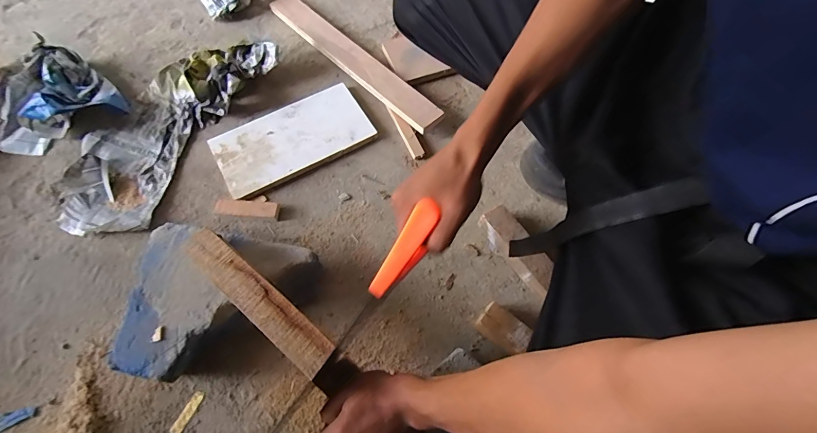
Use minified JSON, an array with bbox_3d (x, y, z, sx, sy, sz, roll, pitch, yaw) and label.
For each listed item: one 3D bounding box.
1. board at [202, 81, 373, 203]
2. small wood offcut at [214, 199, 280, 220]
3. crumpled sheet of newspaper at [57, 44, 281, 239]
[{"bbox_3d":[-0.208,-0.141,0.693,0.268,0.021,0.138,-28,71,-14],"label":"board"},{"bbox_3d":[-0.265,-0.012,0.628,0.103,0.019,0.030,5,67,-1],"label":"small wood offcut"},{"bbox_3d":[-0.434,-0.164,0.667,0.198,0.058,0.437,27,68,8],"label":"crumpled sheet of newspaper"}]

